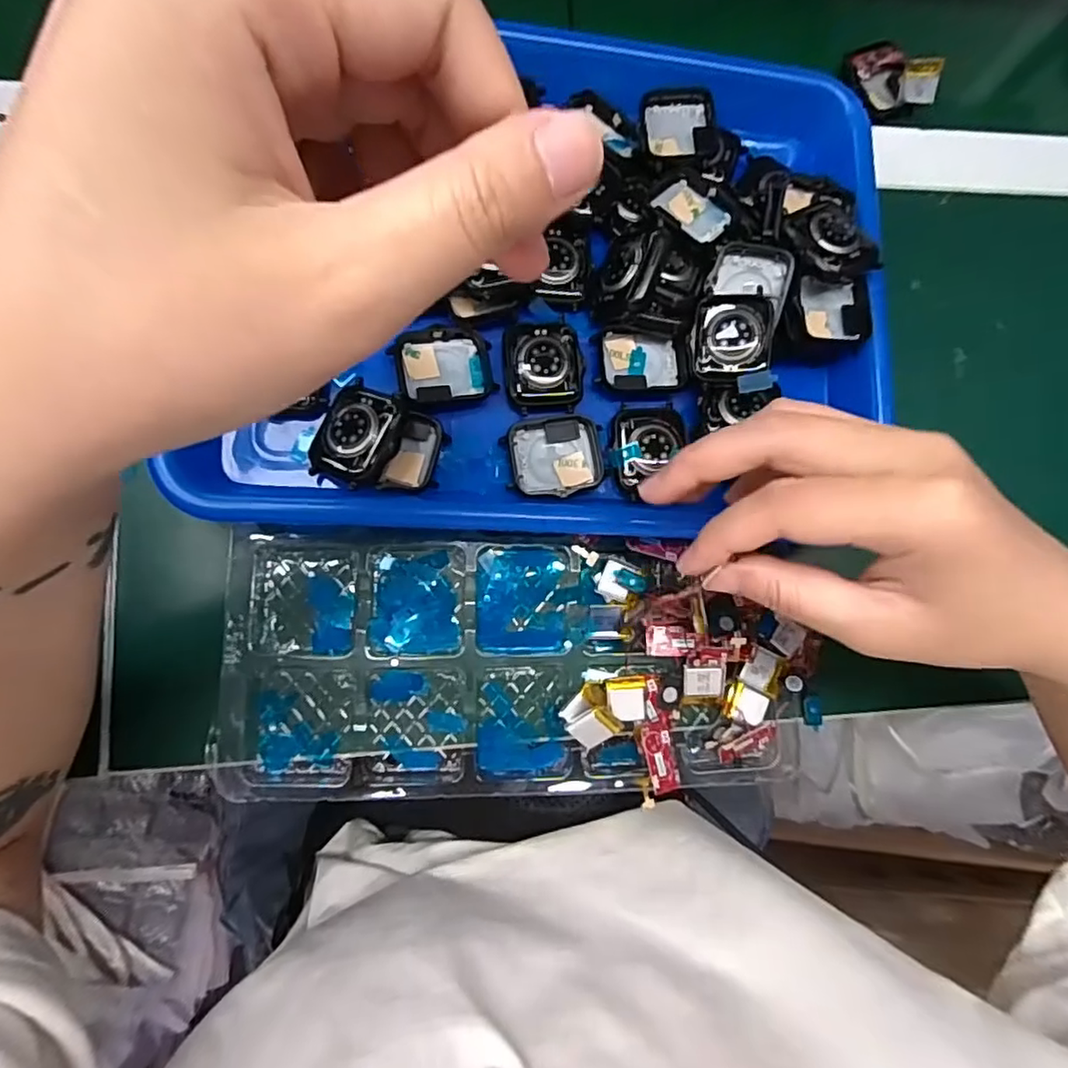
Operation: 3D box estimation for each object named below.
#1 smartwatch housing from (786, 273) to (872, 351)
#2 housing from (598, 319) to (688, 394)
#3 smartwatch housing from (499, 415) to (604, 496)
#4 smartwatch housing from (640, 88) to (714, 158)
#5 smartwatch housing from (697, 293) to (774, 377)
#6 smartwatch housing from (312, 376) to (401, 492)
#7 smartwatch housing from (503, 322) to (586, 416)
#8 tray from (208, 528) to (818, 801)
[{"bbox_3d":[0.141,-0.108,0.296,0.041,0.013,0.037,4,80,-6],"label":"smartwatch housing"},{"bbox_3d":[0.052,-0.086,0.295,0.041,0.014,0.033,-1,81,-7],"label":"housing"},{"bbox_3d":[0.010,-0.036,0.288,0.045,0.010,0.037,-6,81,-8],"label":"smartwatch housing"},{"bbox_3d":[0.073,-0.204,0.308,0.037,0.009,0.036,-2,81,-8],"label":"smartwatch housing"},{"bbox_3d":[0.093,-0.092,0.284,0.033,0.011,0.040,2,86,11],"label":"smartwatch housing"},{"bbox_3d":[-0.077,-0.043,0.270,0.035,0.013,0.045,23,79,-3],"label":"smartwatch housing"},{"bbox_3d":[0.005,-0.080,0.291,0.036,0.011,0.043,-5,81,-8],"label":"smartwatch housing"},{"bbox_3d":[-0.005,0.058,0.283,0.257,0.021,0.114,1,83,-4],"label":"tray"}]

